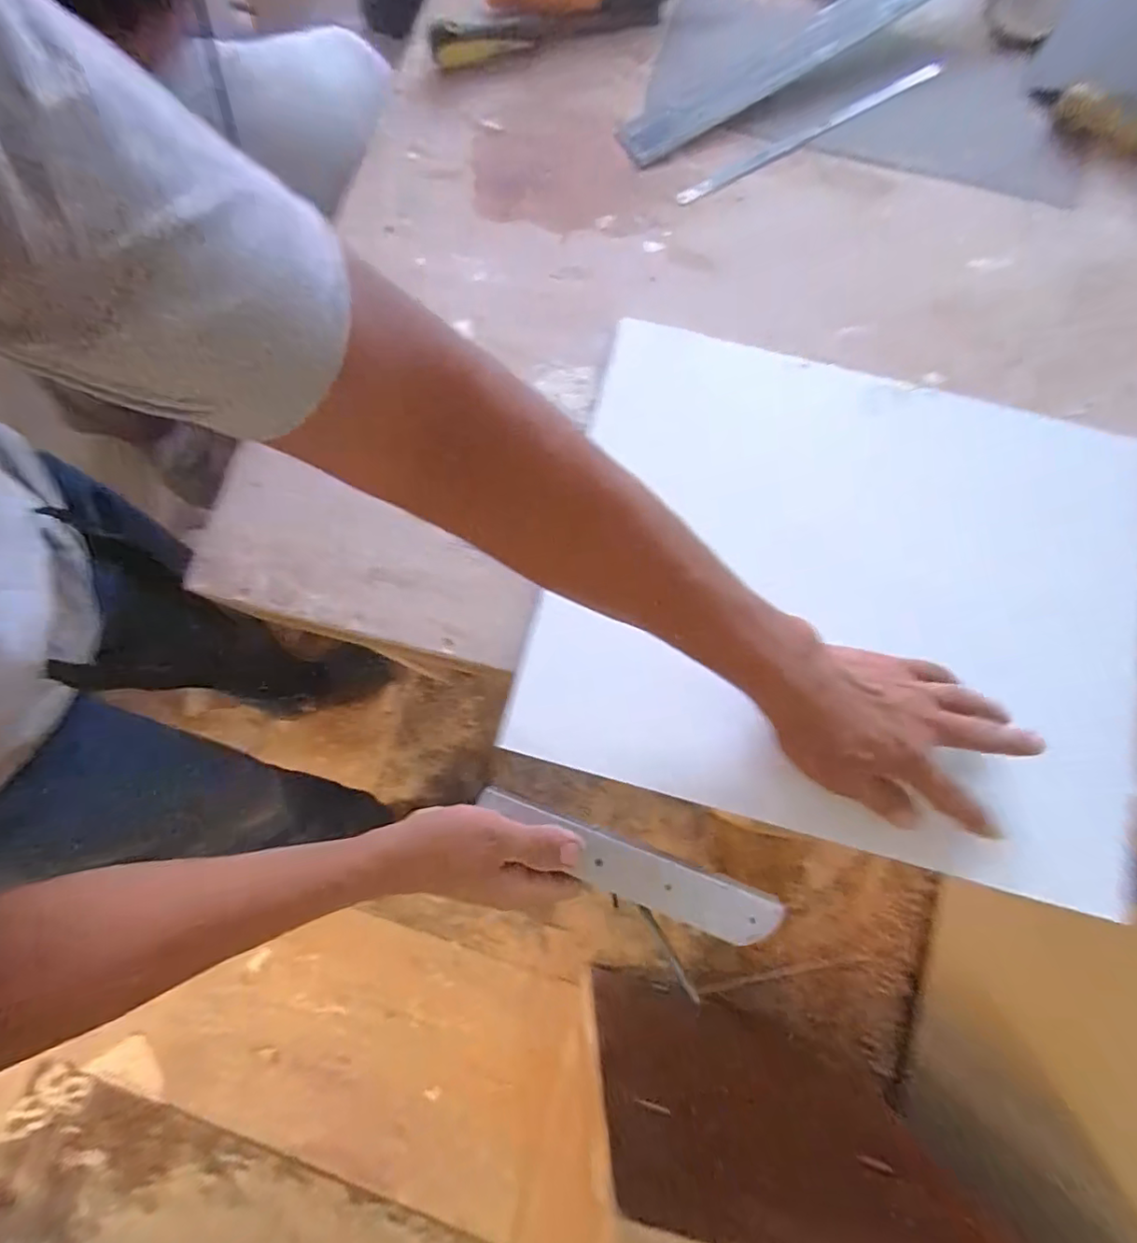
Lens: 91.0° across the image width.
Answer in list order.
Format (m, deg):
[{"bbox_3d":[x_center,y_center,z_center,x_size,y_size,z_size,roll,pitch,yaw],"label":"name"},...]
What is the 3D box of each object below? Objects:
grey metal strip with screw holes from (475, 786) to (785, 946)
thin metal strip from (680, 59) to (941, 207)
[{"bbox_3d":[0.033,0.162,0.374,0.202,0.010,0.038,20,80,14],"label":"grey metal strip with screw holes"},{"bbox_3d":[0.236,-0.477,0.547,0.301,0.008,0.017,-30,80,-5],"label":"thin metal strip"}]

